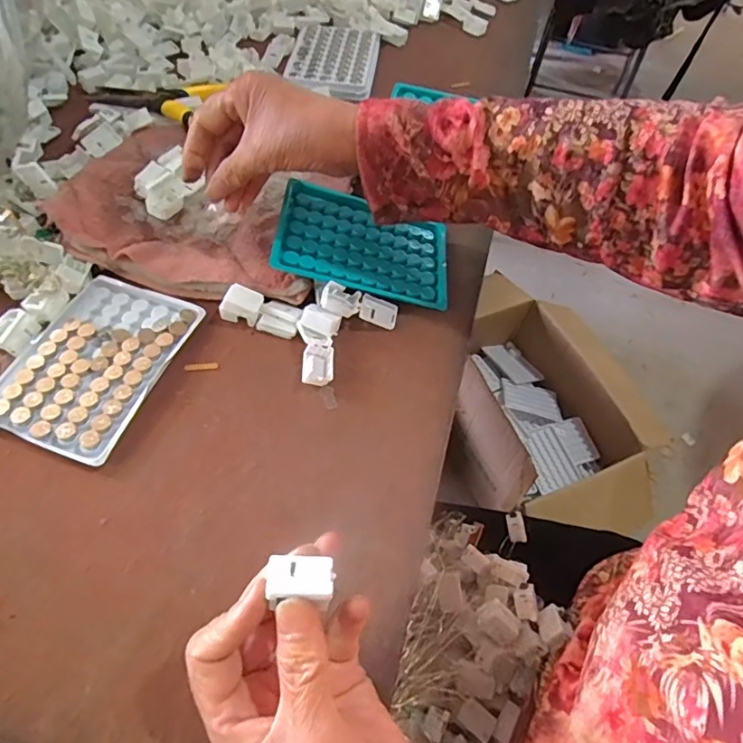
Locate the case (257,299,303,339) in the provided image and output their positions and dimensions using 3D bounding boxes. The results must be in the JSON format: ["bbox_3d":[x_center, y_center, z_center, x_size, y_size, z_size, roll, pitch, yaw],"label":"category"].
[{"bbox_3d":[-0.064,-0.037,0.386,0.029,0.012,0.024,18,58,7],"label":"case"}]

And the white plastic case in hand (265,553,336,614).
[{"bbox_3d":[-0.029,0.087,0.225,0.027,0.010,0.022,4,31,-6],"label":"white plastic case in hand"}]

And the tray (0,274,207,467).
[{"bbox_3d":[-0.183,-0.010,0.359,0.092,0.005,0.129,19,58,8],"label":"tray"}]

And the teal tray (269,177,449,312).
[{"bbox_3d":[-0.004,-0.097,0.414,0.133,0.004,0.092,15,56,-10],"label":"teal tray"}]

